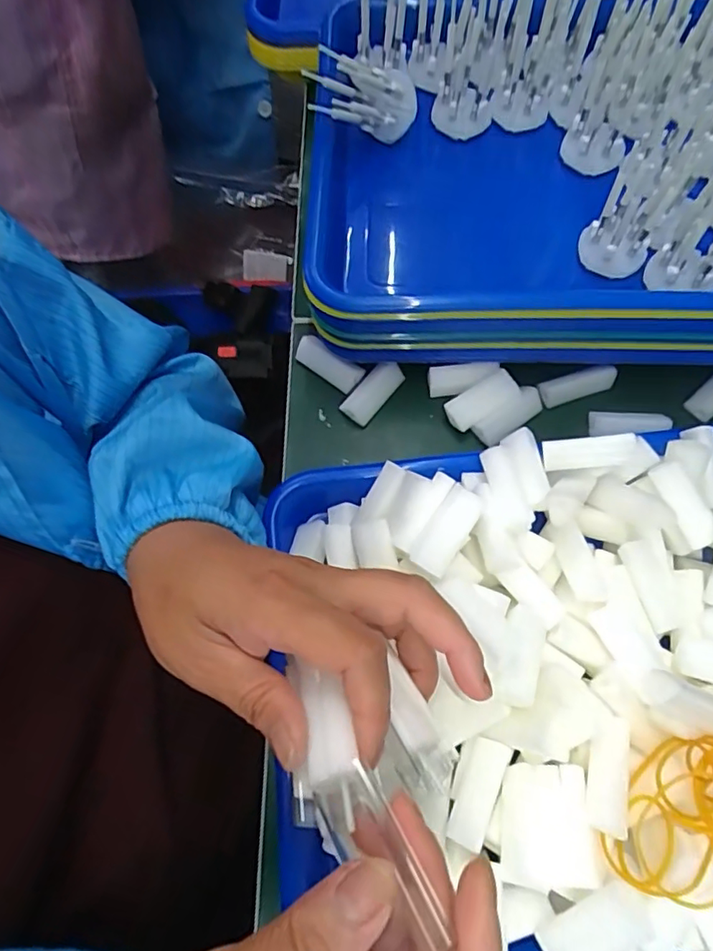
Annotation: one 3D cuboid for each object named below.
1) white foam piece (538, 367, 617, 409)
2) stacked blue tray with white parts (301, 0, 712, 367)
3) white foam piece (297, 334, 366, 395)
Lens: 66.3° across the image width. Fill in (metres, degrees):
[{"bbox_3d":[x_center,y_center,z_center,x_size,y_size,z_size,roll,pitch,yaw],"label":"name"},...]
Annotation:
[{"bbox_3d":[0.141,-0.059,0.353,0.048,0.018,0.012,-16,29,2],"label":"white foam piece"},{"bbox_3d":[0.137,-0.196,0.333,0.319,0.101,0.238,1,70,2],"label":"stacked blue tray with white parts"},{"bbox_3d":[-0.019,-0.074,0.364,0.048,0.012,0.017,33,74,12],"label":"white foam piece"}]

